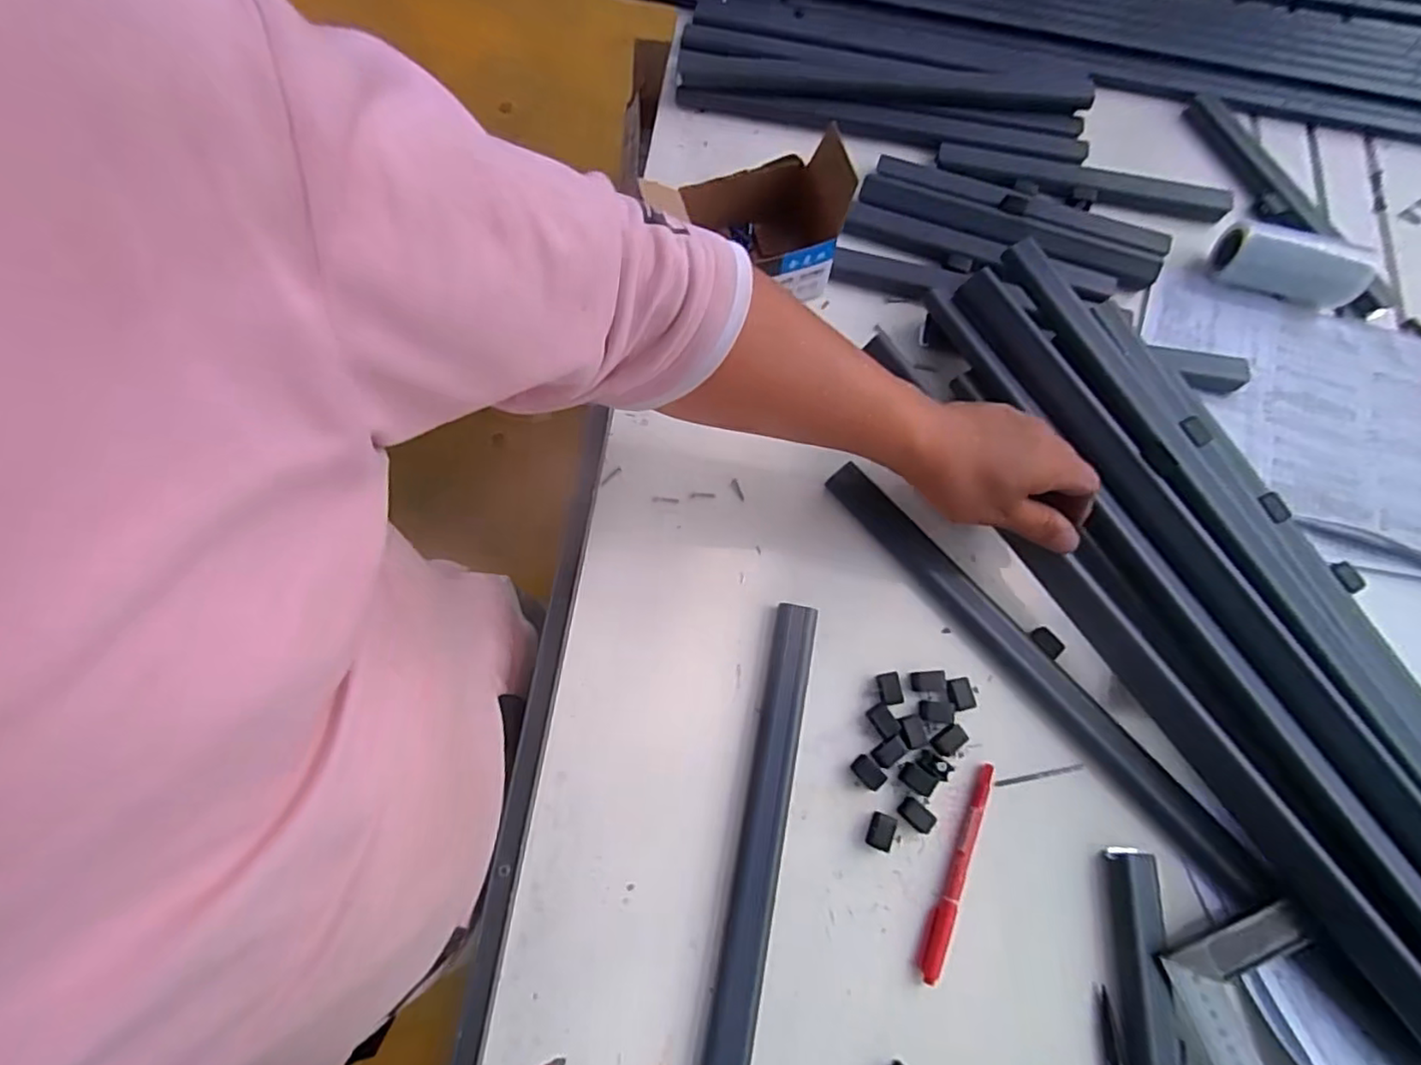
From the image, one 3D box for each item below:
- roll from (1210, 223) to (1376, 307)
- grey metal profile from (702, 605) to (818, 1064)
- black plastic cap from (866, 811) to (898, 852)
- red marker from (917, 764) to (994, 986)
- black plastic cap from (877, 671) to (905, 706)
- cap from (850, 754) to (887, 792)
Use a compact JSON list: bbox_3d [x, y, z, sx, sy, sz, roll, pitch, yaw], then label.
[{"bbox_3d":[0.486,-0.225,0.555,0.114,0.038,0.045,17,74,5],"label":"roll"},{"bbox_3d":[0.009,0.332,0.402,0.034,0.013,0.580,11,73,3],"label":"grey metal profile"},{"bbox_3d":[0.115,0.201,0.444,0.017,0.004,0.023,18,74,6],"label":"black plastic cap"},{"bbox_3d":[0.166,0.224,0.437,0.015,0.008,0.138,24,75,7],"label":"red marker"},{"bbox_3d":[0.127,0.110,0.464,0.016,0.004,0.022,-12,73,-3],"label":"black plastic cap"},{"bbox_3d":[0.108,0.165,0.453,0.014,0.004,0.023,-41,77,-11],"label":"cap"}]

